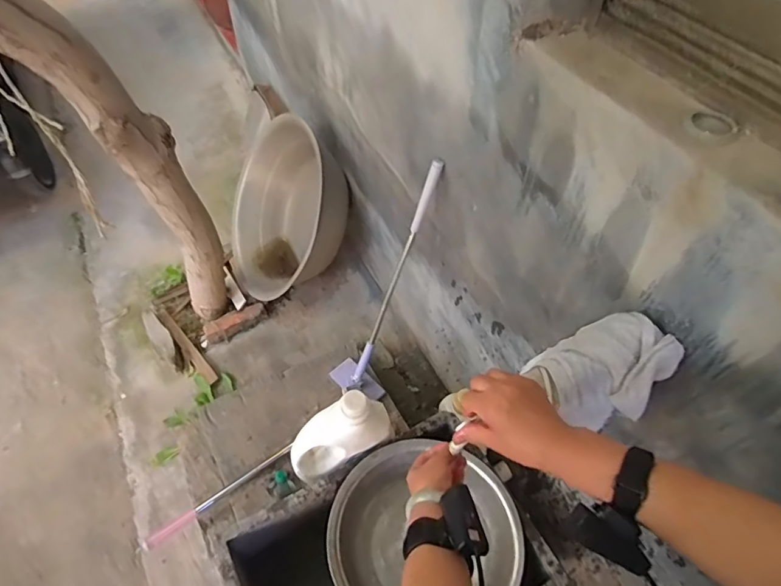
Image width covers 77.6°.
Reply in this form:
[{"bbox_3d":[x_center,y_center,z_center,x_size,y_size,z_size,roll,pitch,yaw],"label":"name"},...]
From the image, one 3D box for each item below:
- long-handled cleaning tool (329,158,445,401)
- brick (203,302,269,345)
[{"bbox_3d":[0.008,0.004,1.280,0.155,0.749,0.090,40,39,25],"label":"long-handled cleaning tool"},{"bbox_3d":[-0.592,0.115,1.868,0.234,0.056,0.075,-23,56,-19],"label":"brick"}]

